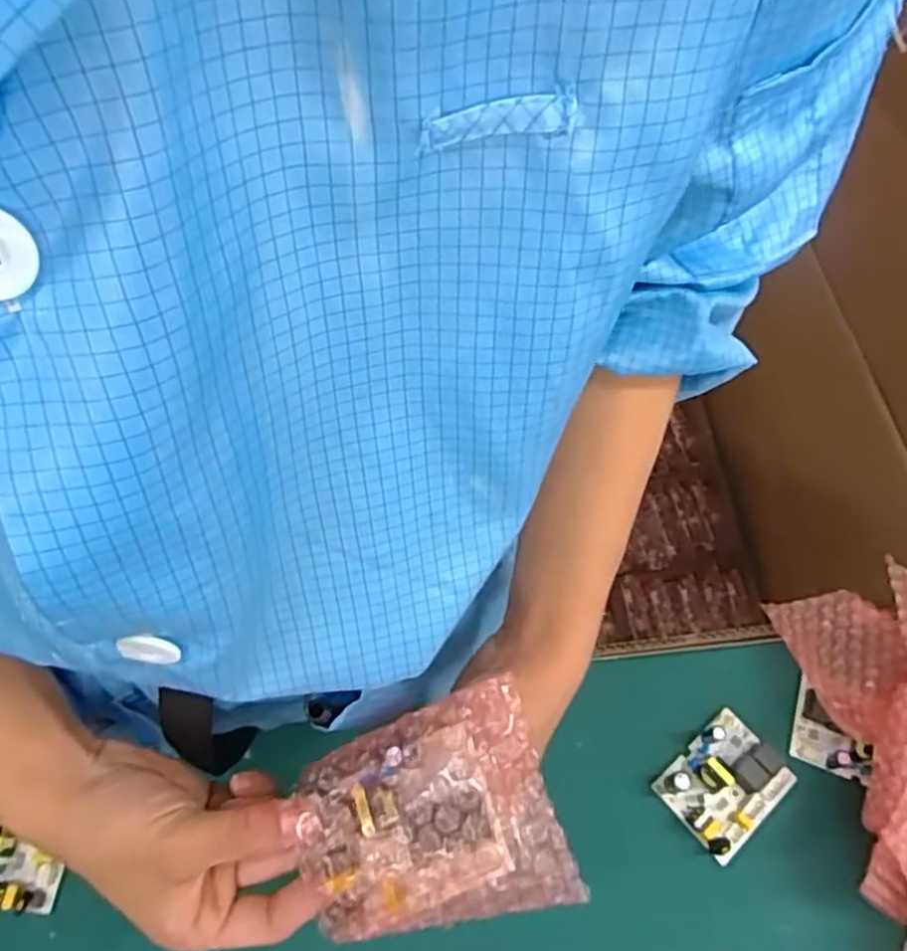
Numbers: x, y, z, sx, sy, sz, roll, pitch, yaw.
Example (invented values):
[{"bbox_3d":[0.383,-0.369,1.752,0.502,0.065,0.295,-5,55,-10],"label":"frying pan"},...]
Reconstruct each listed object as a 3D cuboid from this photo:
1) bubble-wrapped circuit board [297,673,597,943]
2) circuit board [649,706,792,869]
[{"bbox_3d":[-0.012,0.144,0.309,0.105,0.018,0.086,-19,78,8],"label":"bubble-wrapped circuit board"},{"bbox_3d":[0.182,0.203,0.494,0.078,0.021,0.060,-36,71,-19],"label":"circuit board"}]

